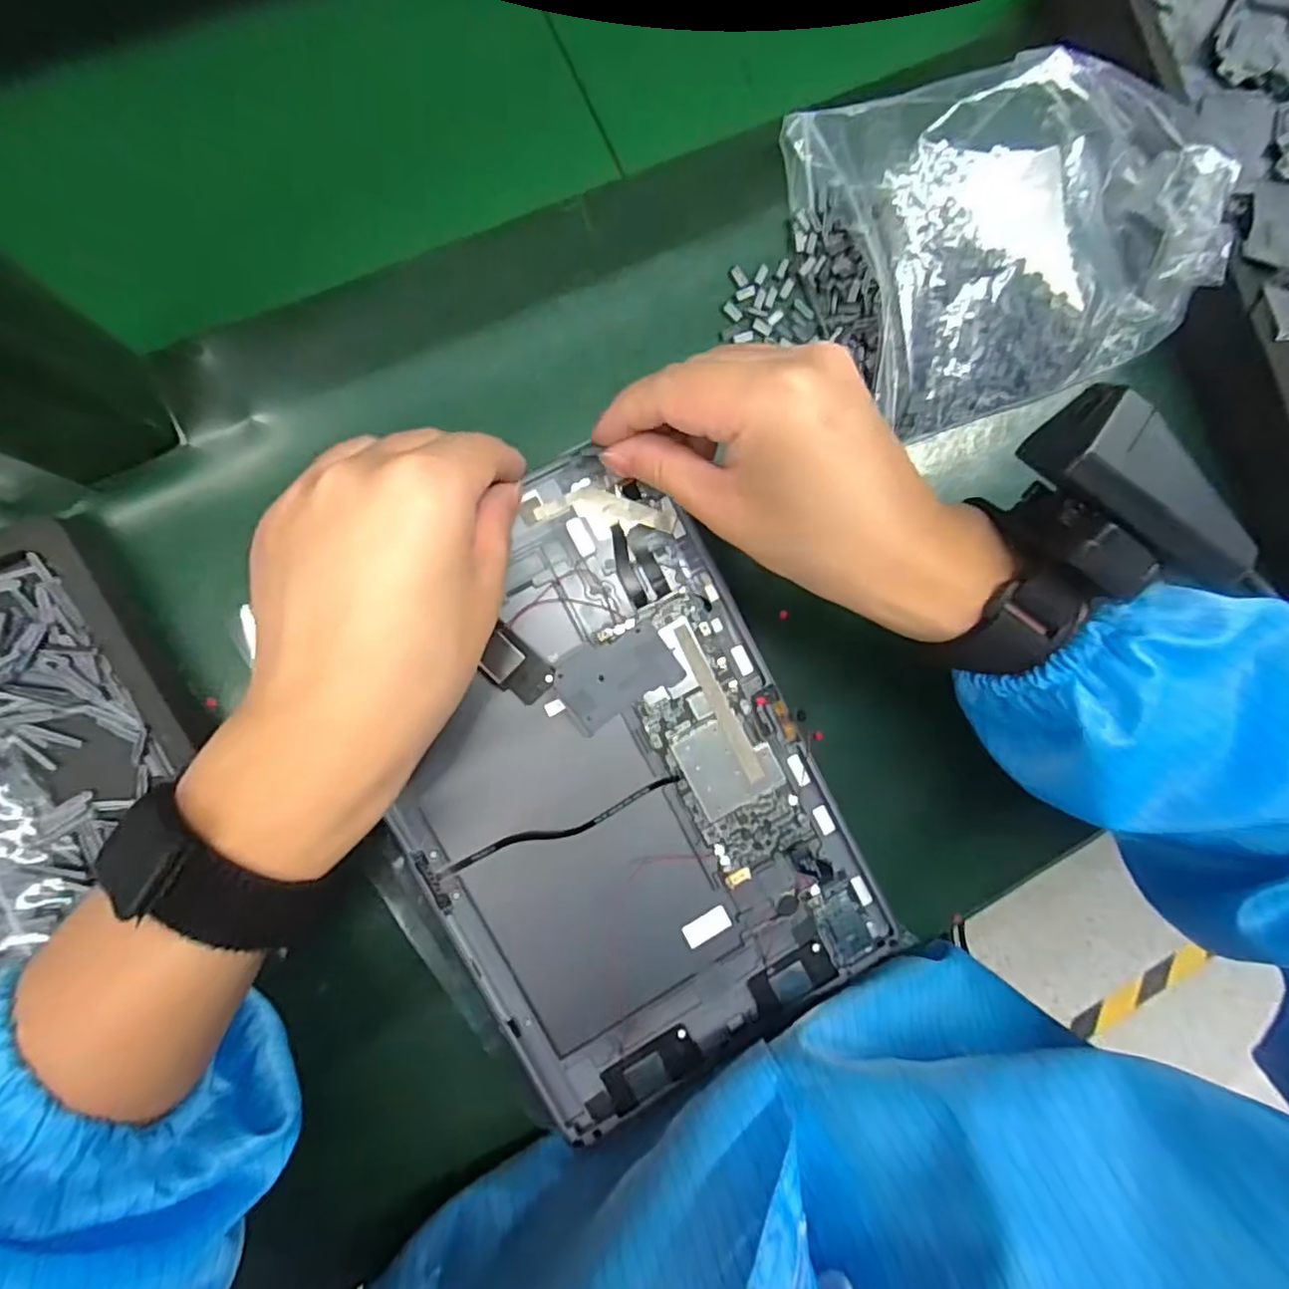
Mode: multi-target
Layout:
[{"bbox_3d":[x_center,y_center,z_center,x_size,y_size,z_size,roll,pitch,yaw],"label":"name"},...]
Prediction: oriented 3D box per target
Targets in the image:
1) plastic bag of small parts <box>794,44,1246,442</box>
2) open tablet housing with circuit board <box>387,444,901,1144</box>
[{"bbox_3d":[0.164,-0.188,0.301,0.172,0.053,0.148,-19,93,-8],"label":"plastic bag of small parts"},{"bbox_3d":[-0.014,0.062,0.278,0.164,0.014,0.248,-28,94,-8],"label":"open tablet housing with circuit board"}]

